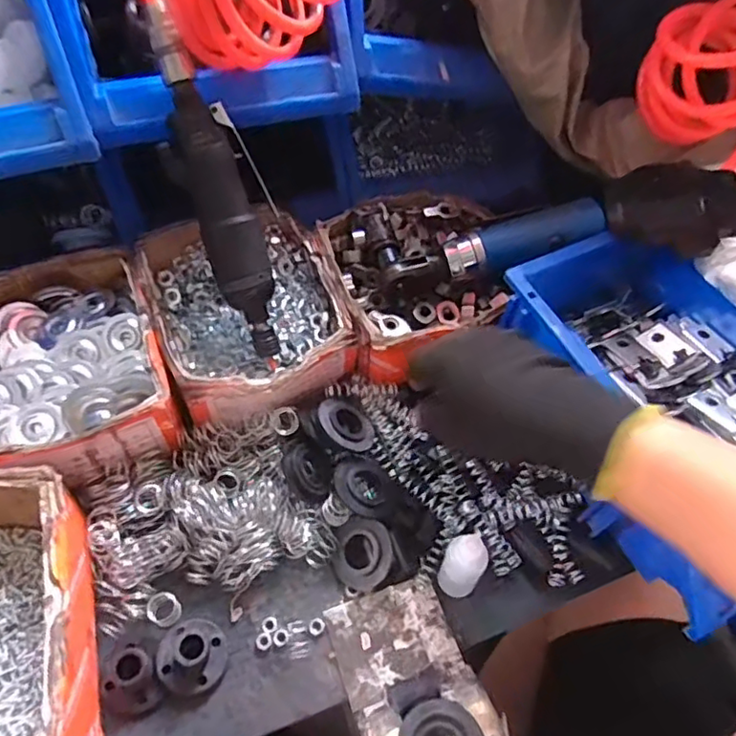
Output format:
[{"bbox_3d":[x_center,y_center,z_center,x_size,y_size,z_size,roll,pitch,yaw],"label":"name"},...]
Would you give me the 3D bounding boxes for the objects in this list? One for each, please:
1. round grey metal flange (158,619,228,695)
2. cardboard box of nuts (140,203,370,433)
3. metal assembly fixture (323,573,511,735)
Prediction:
[{"bbox_3d":[-0.107,0.171,0.355,0.039,0.018,0.041,36,60,20],"label":"round grey metal flange"},{"bbox_3d":[-0.095,-0.045,0.464,0.136,0.049,0.181,-20,58,-17],"label":"cardboard box of nuts"},{"bbox_3d":[0.027,0.189,0.350,0.076,0.033,0.123,-16,57,-14],"label":"metal assembly fixture"}]

